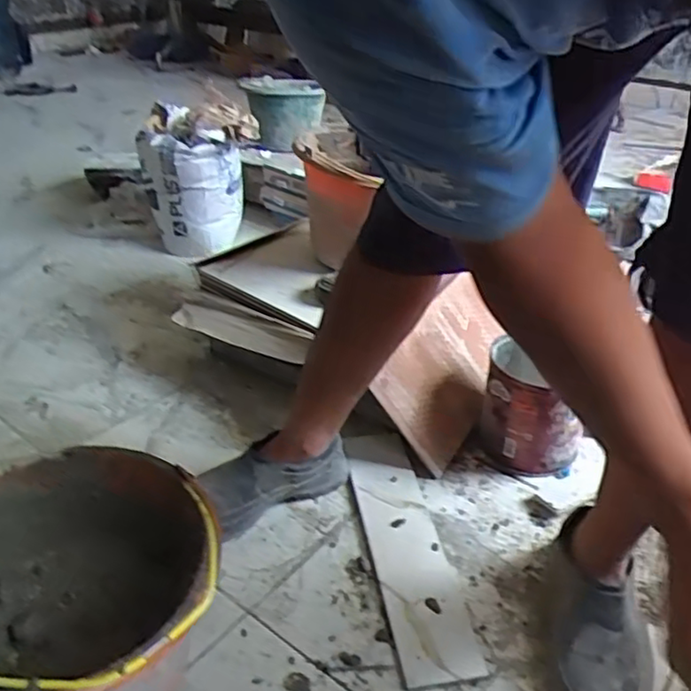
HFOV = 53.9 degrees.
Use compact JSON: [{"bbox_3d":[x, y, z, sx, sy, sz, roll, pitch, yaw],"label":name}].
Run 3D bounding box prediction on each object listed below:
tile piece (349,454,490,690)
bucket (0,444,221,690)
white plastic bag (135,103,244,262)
[{"bbox_3d":[0.080,0.262,0.845,0.096,0.011,0.321,0,33,-14],"label":"tile piece"},{"bbox_3d":[-0.254,0.256,0.644,0.271,0.233,0.283,0,32,0],"label":"bucket"},{"bbox_3d":[-0.341,-0.375,1.567,0.240,0.295,0.228,-5,33,-11],"label":"white plastic bag"}]

